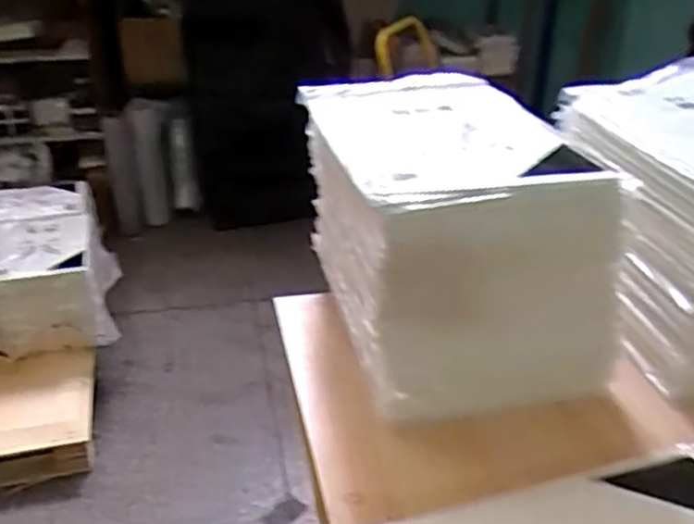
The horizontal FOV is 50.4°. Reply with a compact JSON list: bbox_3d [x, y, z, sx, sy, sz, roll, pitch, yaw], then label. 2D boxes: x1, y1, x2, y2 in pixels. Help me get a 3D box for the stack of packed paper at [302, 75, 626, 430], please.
[{"bbox_3d":[0.120,-0.055,0.994,0.281,0.269,0.488,-6,30,-10],"label":"stack of packed paper"}]

